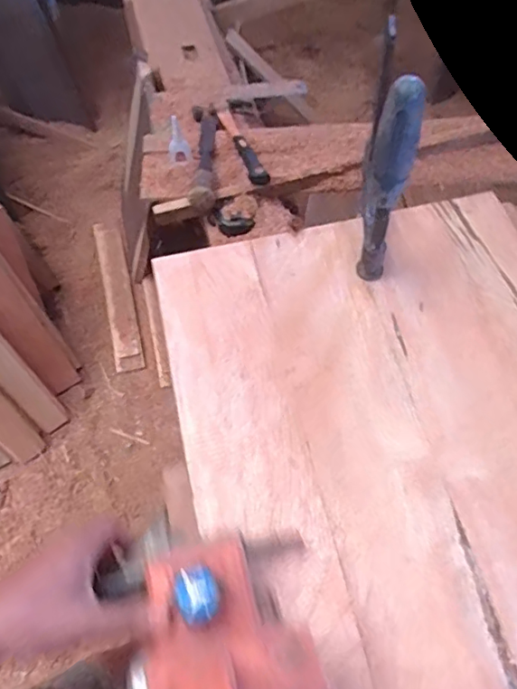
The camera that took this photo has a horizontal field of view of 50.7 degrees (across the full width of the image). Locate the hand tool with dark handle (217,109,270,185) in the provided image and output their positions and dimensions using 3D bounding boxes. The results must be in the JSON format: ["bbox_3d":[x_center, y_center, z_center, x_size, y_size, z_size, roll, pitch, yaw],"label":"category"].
[{"bbox_3d":[-0.027,-0.335,0.918,0.032,0.024,0.258,-15,45,-6],"label":"hand tool with dark handle"}]

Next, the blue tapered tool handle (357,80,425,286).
[{"bbox_3d":[0.109,-0.134,0.488,0.038,0.207,0.032,13,64,7],"label":"blue tapered tool handle"}]

